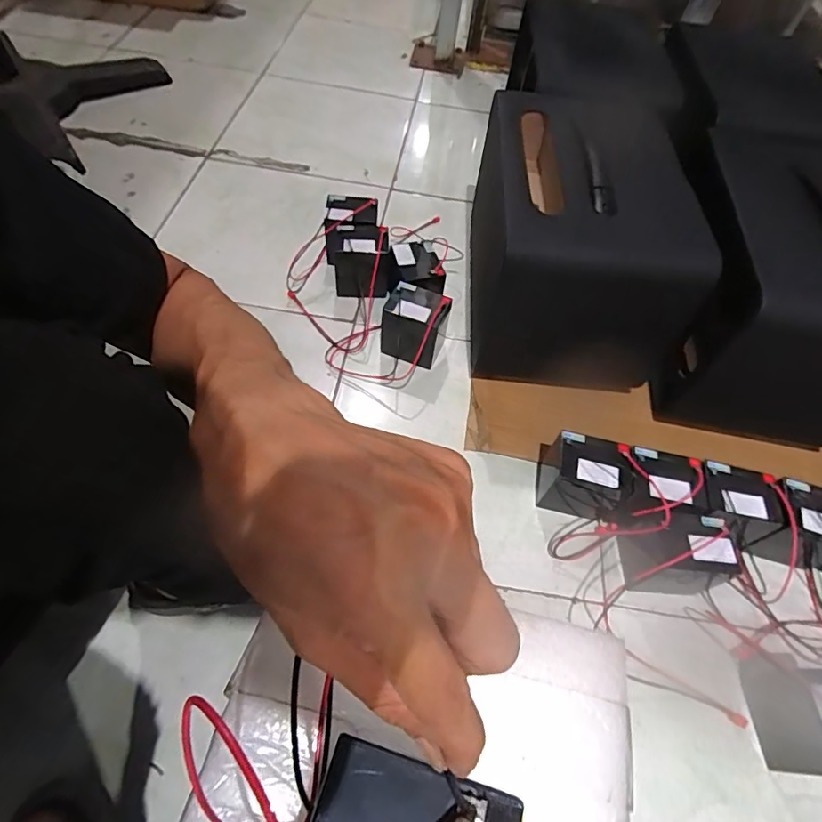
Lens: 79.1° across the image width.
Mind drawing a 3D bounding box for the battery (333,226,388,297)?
[{"bbox_3d":[-0.087,-0.259,0.867,0.091,0.099,0.080,-2,57,-6],"label":"battery"}]

